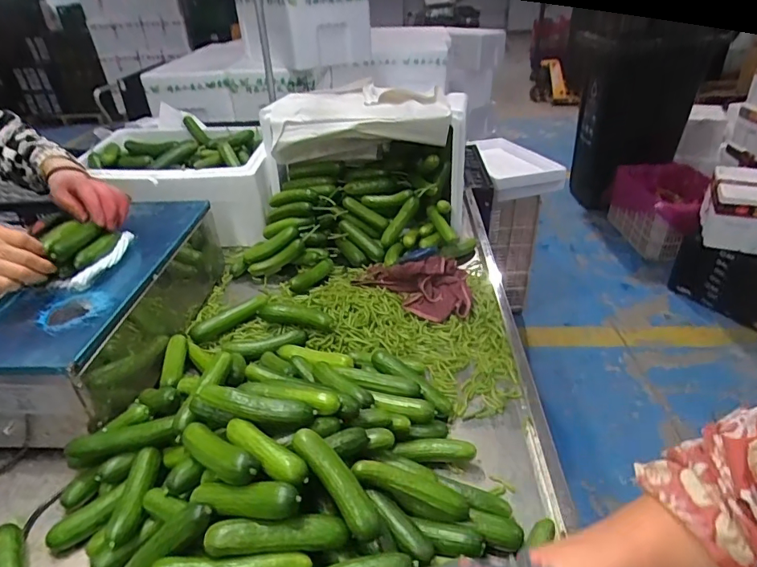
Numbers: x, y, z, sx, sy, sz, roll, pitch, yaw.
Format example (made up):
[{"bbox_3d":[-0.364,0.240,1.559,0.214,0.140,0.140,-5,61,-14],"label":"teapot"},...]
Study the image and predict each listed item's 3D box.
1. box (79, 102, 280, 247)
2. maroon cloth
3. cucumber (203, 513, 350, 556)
[{"bbox_3d":[-0.460,-0.252,1.185,0.442,0.213,0.268,-1,33,4],"label":"box"},{"bbox_3d":[0.072,-0.008,0.918,0.225,0.074,0.169,7,34,15],"label":"maroon cloth"},{"bbox_3d":[-0.096,0.241,0.453,0.129,0.032,0.025,-6,33,-4],"label":"cucumber"}]

